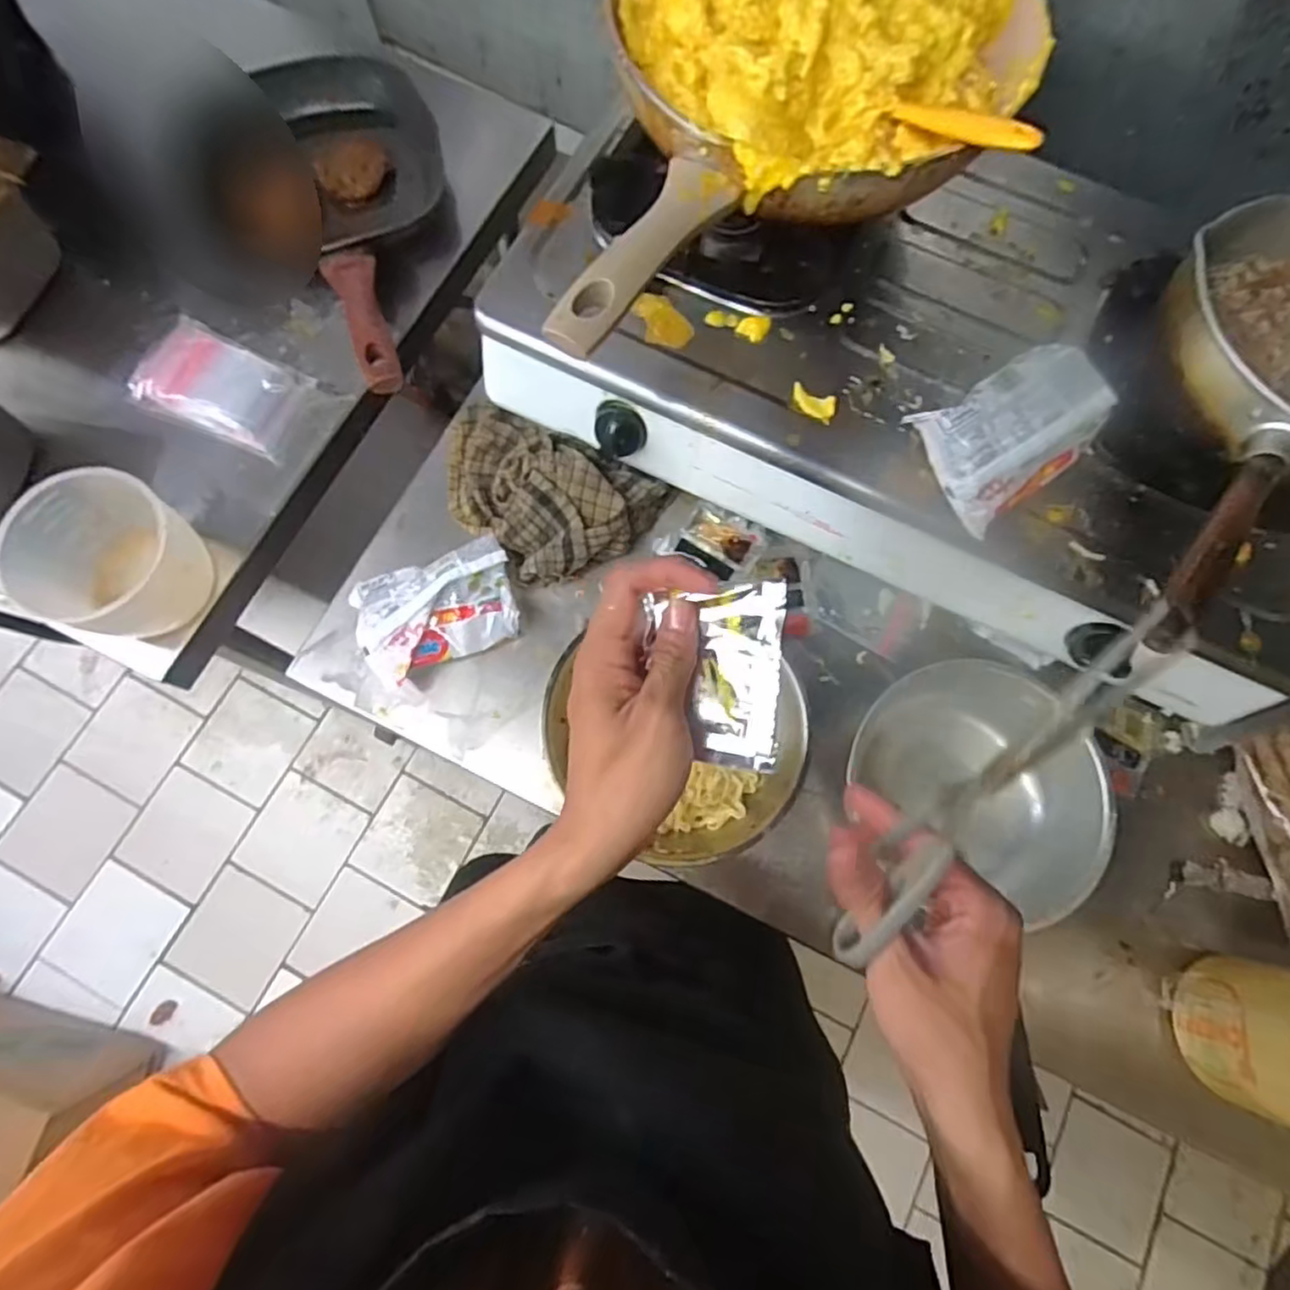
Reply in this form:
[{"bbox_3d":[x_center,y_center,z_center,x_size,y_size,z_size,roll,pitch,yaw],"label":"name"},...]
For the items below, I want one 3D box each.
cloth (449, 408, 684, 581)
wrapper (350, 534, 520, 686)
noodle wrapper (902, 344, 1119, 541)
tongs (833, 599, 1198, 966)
[{"bbox_3d":[-0.095,-0.129,0.582,0.197,0.045,0.129,27,76,5],"label":"cloth"},{"bbox_3d":[-0.171,-0.026,0.561,0.126,0.049,0.086,-18,76,-7],"label":"wrapper"},{"bbox_3d":[0.260,-0.150,0.483,0.119,0.059,0.085,-33,78,-10],"label":"noodle wrapper"},{"bbox_3d":[0.150,0.065,0.301,0.013,0.029,0.204,38,109,8],"label":"tongs"}]

